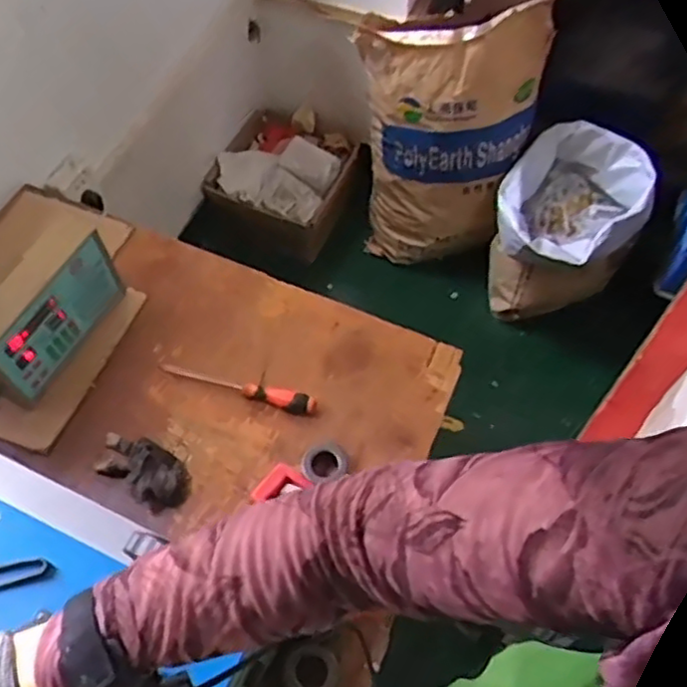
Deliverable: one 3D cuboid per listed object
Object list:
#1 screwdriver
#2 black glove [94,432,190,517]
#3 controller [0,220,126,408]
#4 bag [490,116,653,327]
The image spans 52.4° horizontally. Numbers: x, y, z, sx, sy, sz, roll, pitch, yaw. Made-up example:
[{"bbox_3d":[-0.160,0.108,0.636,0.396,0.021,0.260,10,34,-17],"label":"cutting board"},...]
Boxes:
[{"bbox_3d":[-0.149,0.061,0.973,0.227,0.023,0.026,14,61,6],"label":"screwdriver"},{"bbox_3d":[-0.256,0.159,0.900,0.119,0.062,0.076,33,65,16],"label":"black glove"},{"bbox_3d":[-0.404,-0.039,0.944,0.063,0.162,0.226,25,63,12],"label":"controller"},{"bbox_3d":[0.526,-0.306,1.674,0.306,0.375,0.341,19,62,9],"label":"bag"}]

